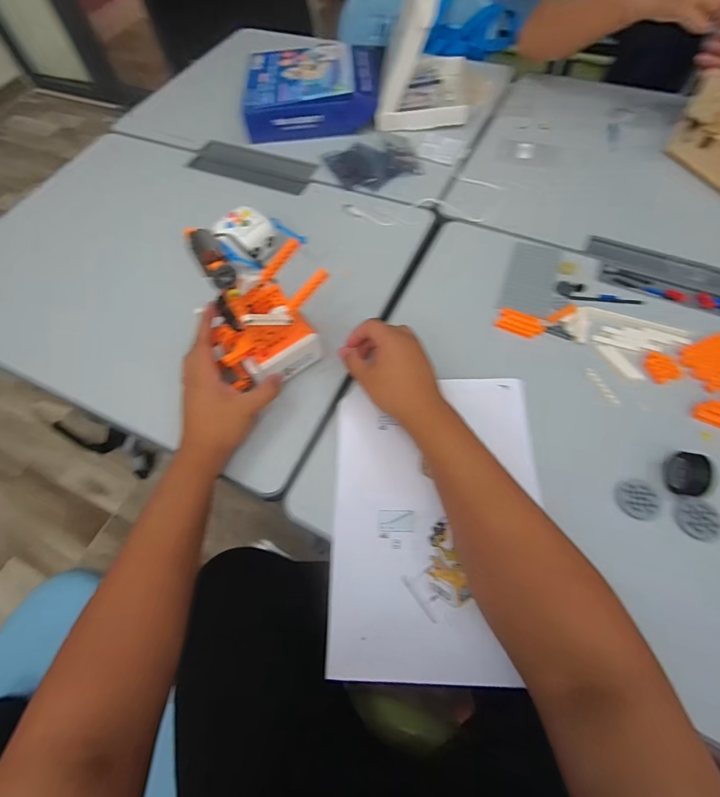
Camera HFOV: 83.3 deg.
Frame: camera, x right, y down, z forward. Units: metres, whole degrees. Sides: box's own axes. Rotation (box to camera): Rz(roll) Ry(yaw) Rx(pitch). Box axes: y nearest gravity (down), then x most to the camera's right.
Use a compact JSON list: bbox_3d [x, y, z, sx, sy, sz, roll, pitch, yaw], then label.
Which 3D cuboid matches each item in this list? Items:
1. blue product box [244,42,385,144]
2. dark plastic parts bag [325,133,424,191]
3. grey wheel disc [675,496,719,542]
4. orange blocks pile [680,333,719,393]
[{"bbox_3d":[-0.087,-0.589,0.765,0.251,0.057,0.233,-6,61,1],"label":"blue product box"},{"bbox_3d":[0.026,-0.406,0.690,0.145,0.015,0.127,-22,62,-8],"label":"dark plastic parts bag"},{"bbox_3d":[0.321,0.115,0.386,0.034,0.013,0.035,-2,61,3],"label":"grey wheel disc"},{"bbox_3d":[0.415,-0.044,0.469,0.066,0.012,0.059,-26,63,-10],"label":"orange blocks pile"}]

